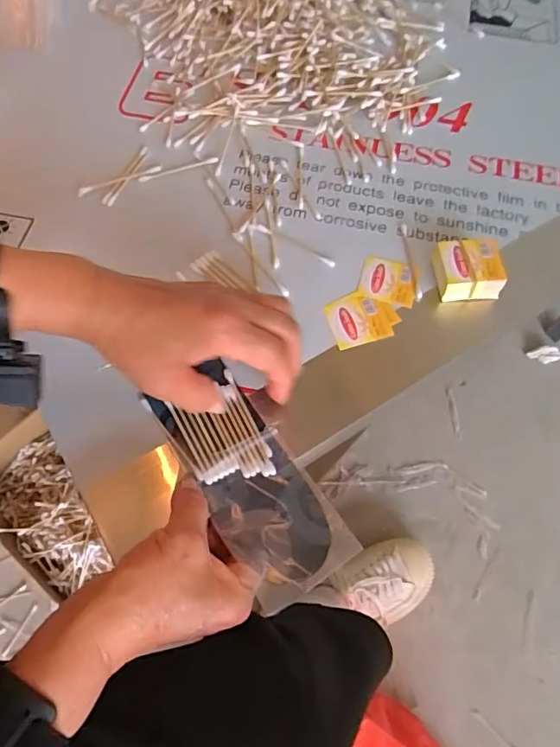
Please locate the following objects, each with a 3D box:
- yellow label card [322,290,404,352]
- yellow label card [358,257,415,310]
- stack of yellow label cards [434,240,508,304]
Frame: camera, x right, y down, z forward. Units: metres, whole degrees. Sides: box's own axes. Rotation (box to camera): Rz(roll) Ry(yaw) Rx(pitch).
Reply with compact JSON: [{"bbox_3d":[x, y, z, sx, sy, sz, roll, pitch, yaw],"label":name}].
[{"bbox_3d":[0.062,-0.043,0.378,0.052,0.004,0.042,-15,66,-9],"label":"yellow label card"},{"bbox_3d":[0.086,-0.074,0.394,0.042,0.006,0.042,13,65,5],"label":"yellow label card"},{"bbox_3d":[0.143,-0.079,0.386,0.047,0.028,0.042,-4,64,-3],"label":"stack of yellow label cards"}]

